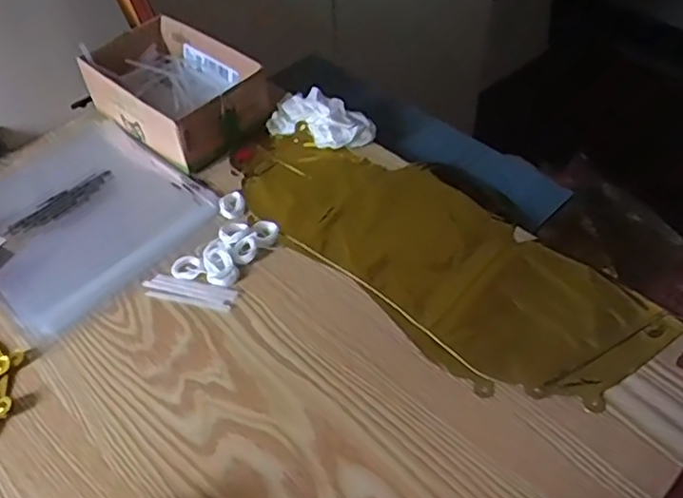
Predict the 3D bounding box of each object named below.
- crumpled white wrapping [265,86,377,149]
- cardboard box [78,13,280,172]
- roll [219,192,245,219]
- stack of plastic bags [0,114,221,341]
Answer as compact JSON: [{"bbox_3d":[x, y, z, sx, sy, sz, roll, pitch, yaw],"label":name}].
[{"bbox_3d":[-0.023,-0.141,0.673,0.110,0.033,0.054,19,52,17],"label":"crumpled white wrapping"},{"bbox_3d":[-0.187,-0.183,0.707,0.197,0.067,0.138,34,58,27],"label":"cardboard box"},{"bbox_3d":[-0.108,-0.043,0.609,0.025,0.008,0.029,-10,50,-7],"label":"roll"},{"bbox_3d":[-0.276,-0.047,0.627,0.250,0.007,0.210,33,58,27],"label":"stack of plastic bags"}]

